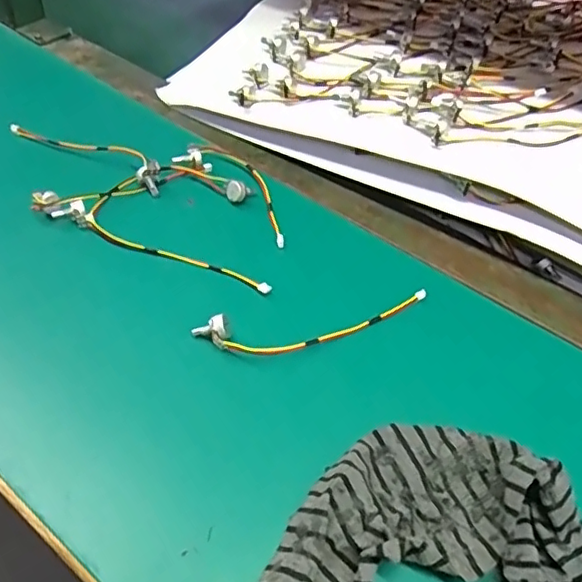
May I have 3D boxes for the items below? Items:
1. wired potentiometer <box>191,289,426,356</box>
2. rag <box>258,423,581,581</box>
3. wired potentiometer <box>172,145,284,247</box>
[{"bbox_3d":[0.019,0.024,0.395,0.162,0.018,0.033,-9,50,-12],"label":"wired potentiometer"},{"bbox_3d":[0.078,0.124,0.296,0.193,0.029,0.132,5,48,1],"label":"rag"},{"bbox_3d":[-0.036,-0.088,0.493,0.129,0.017,0.053,37,56,26],"label":"wired potentiometer"}]

